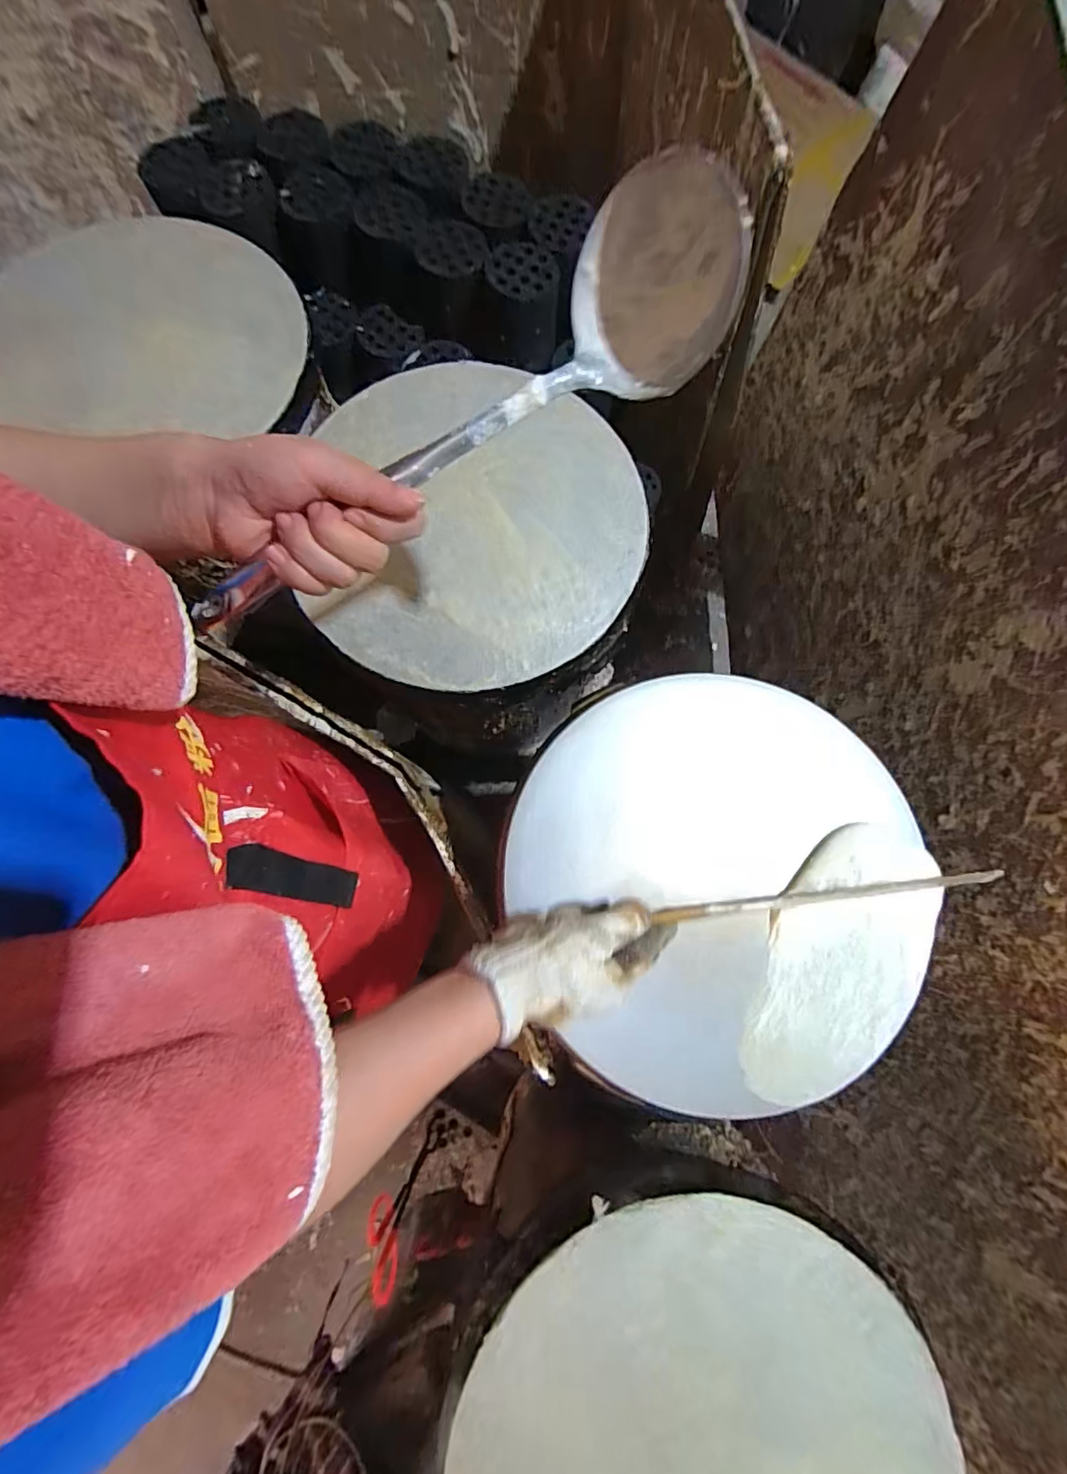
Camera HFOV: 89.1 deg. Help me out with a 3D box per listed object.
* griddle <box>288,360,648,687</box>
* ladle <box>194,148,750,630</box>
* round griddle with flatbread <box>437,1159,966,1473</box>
[{"bbox_3d":[-0.054,-0.229,0.578,0.333,0.063,0.361,0,78,-1],"label":"griddle"},{"bbox_3d":[-0.049,-0.158,0.284,0.325,0.066,0.085,-34,81,4],"label":"ladle"},{"bbox_3d":[0.126,0.558,0.410,0.374,0.036,0.378,0,78,-1],"label":"round griddle with flatbread"}]

